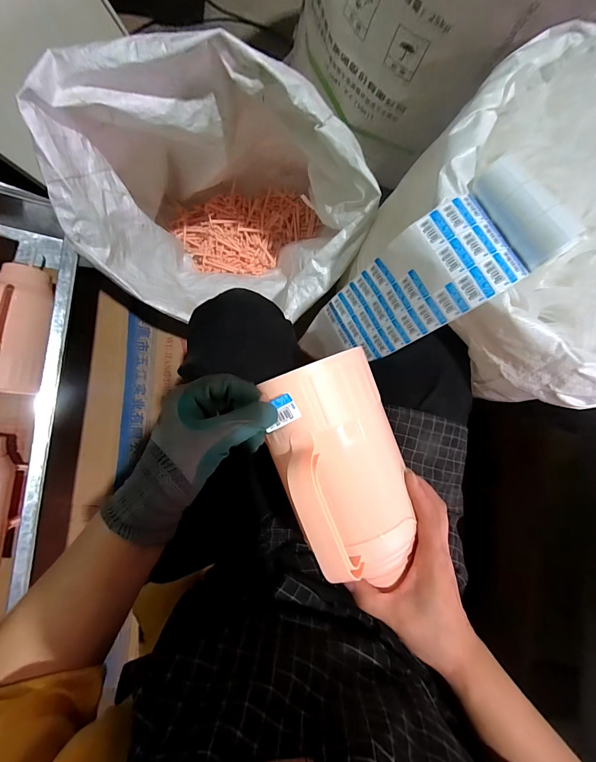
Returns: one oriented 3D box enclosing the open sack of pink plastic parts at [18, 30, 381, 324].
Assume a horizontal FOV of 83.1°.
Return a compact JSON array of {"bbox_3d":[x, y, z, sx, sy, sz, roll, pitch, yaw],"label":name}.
[{"bbox_3d":[-0.167,-0.395,0.768,0.536,0.556,0.535,-9,85,-3],"label":"open sack of pink plastic parts"}]

